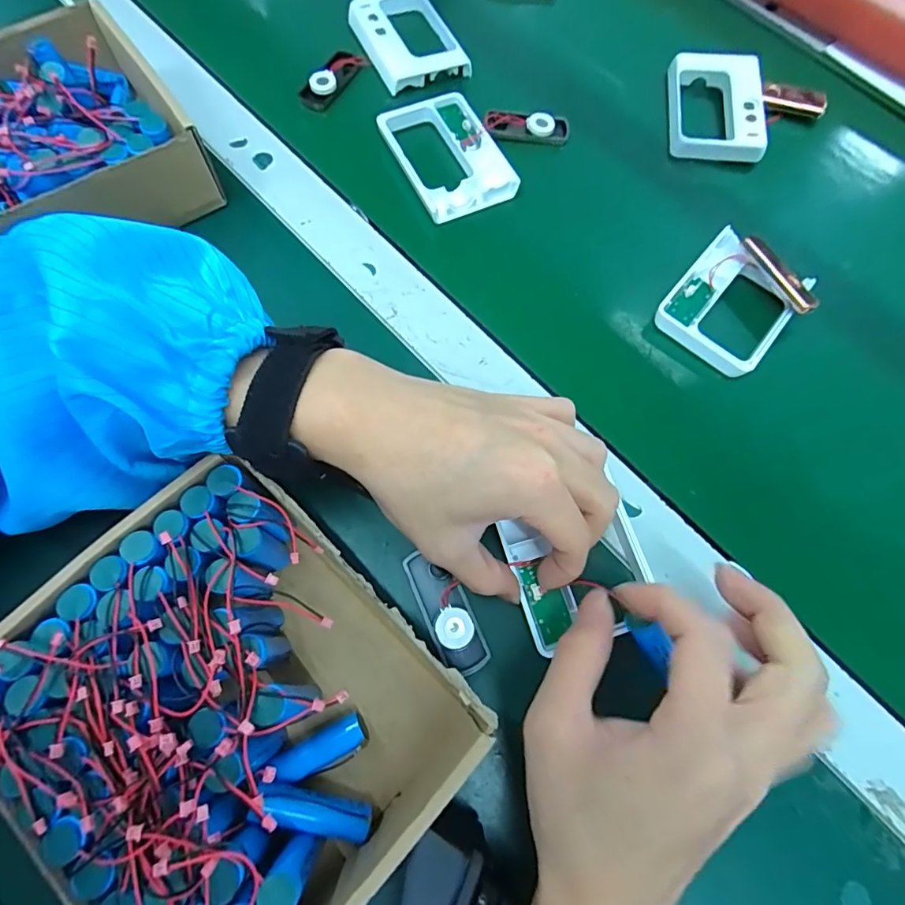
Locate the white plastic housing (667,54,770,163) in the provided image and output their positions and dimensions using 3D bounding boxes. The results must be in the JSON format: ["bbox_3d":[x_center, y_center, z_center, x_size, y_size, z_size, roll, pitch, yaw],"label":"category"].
[{"bbox_3d":[0.201,-0.265,0.385,0.070,0.020,0.093,9,71,0],"label":"white plastic housing"}]

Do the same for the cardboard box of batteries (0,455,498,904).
[{"bbox_3d":[-0.087,0.104,0.206,0.161,0.065,0.136,42,75,12],"label":"cardboard box of batteries"}]

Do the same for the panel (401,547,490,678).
[{"bbox_3d":[-0.003,0.078,0.248,0.022,0.008,0.061,-23,74,-9],"label":"panel"}]

